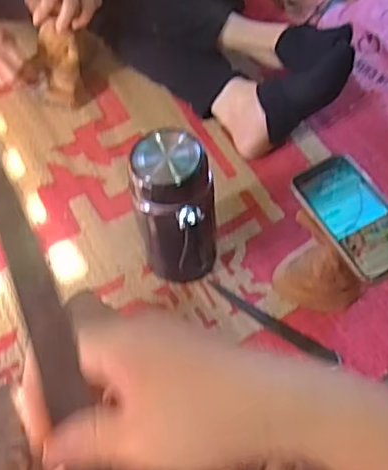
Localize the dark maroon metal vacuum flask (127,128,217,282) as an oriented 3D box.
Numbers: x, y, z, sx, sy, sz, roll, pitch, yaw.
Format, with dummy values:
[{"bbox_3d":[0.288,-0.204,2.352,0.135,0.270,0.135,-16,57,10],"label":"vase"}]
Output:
[{"bbox_3d":[-0.022,-0.026,0.726,0.085,0.224,0.077,22,60,16],"label":"dark maroon metal vacuum flask"}]

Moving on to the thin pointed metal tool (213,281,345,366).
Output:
[{"bbox_3d":[0.099,0.114,0.771,0.189,0.009,0.024,29,62,20],"label":"thin pointed metal tool"}]

